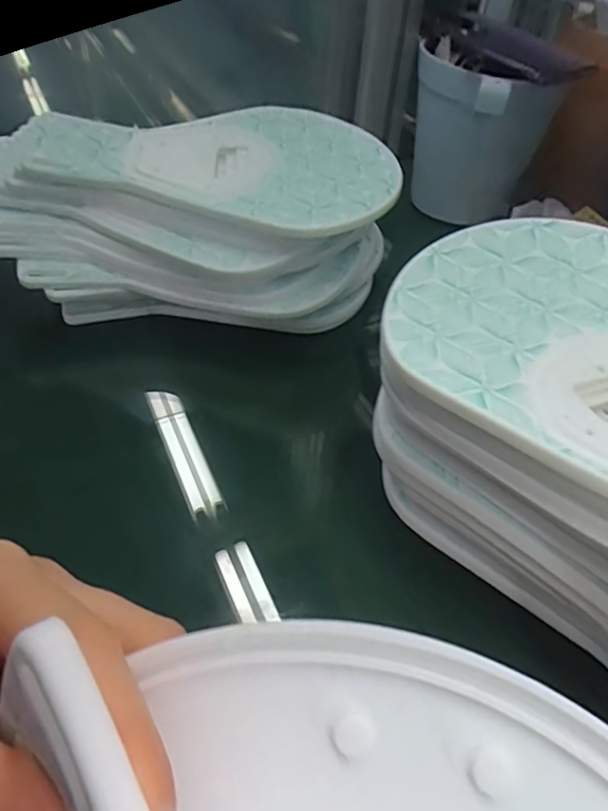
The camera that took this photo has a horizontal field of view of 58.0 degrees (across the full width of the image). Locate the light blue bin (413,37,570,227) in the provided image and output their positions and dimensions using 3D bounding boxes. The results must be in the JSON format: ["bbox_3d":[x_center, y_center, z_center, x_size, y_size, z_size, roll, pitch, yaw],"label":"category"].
[{"bbox_3d":[0.169,-0.262,0.548,0.098,0.139,0.117,-12,49,-15],"label":"light blue bin"}]

